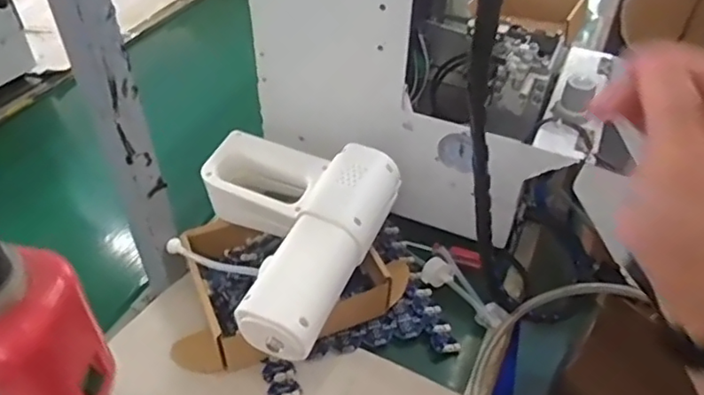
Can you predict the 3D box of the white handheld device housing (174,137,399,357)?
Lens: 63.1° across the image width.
[{"bbox_3d":[-0.074,0.027,0.514,0.179,0.059,0.201,16,45,16],"label":"white handheld device housing"}]

